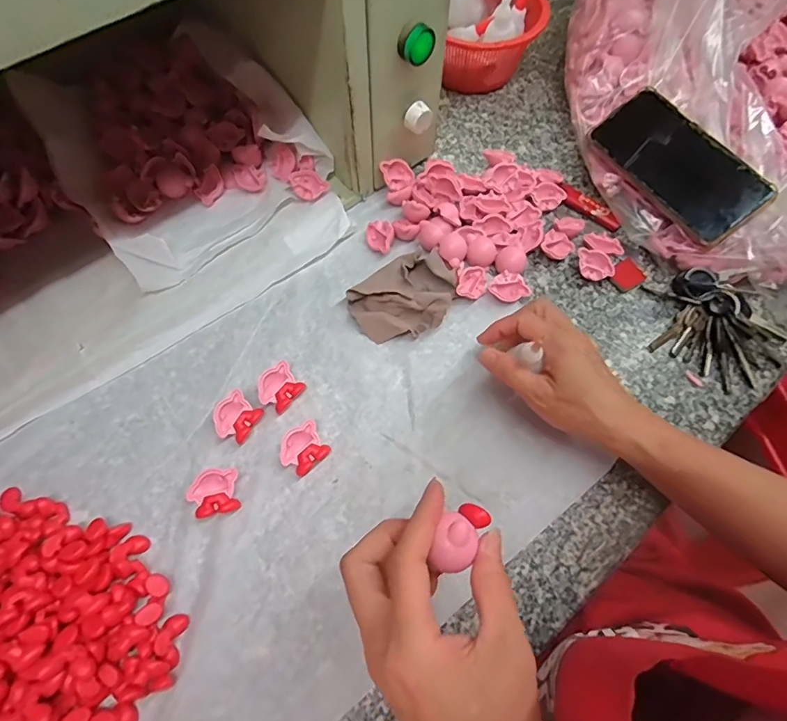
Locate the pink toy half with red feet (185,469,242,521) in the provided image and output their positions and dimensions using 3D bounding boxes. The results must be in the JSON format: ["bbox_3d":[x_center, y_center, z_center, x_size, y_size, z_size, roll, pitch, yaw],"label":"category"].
[{"bbox_3d":[-0.135,0.101,0.353,0.034,0.017,0.033,-7,66,-5],"label":"pink toy half with red feet"}]

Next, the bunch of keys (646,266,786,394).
[{"bbox_3d":[0.294,-0.029,0.414,0.102,0.027,0.094,31,68,12],"label":"bunch of keys"}]

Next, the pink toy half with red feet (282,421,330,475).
[{"bbox_3d":[-0.071,0.070,0.368,0.035,0.016,0.032,-32,70,-15],"label":"pink toy half with red feet"}]

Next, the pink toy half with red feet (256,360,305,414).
[{"bbox_3d":[-0.095,0.023,0.389,0.034,0.014,0.032,-39,72,-17],"label":"pink toy half with red feet"}]

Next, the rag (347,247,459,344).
[{"bbox_3d":[0.009,-0.060,0.423,0.096,0.026,0.080,-8,66,-5],"label":"rag"}]

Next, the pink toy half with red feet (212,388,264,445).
[{"bbox_3d":[-0.127,0.046,0.378,0.032,0.018,0.035,25,67,10],"label":"pink toy half with red feet"}]

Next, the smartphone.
[{"bbox_3d":[0.269,-0.187,0.441,0.078,0.011,0.161,-37,72,3],"label":"smartphone"}]

